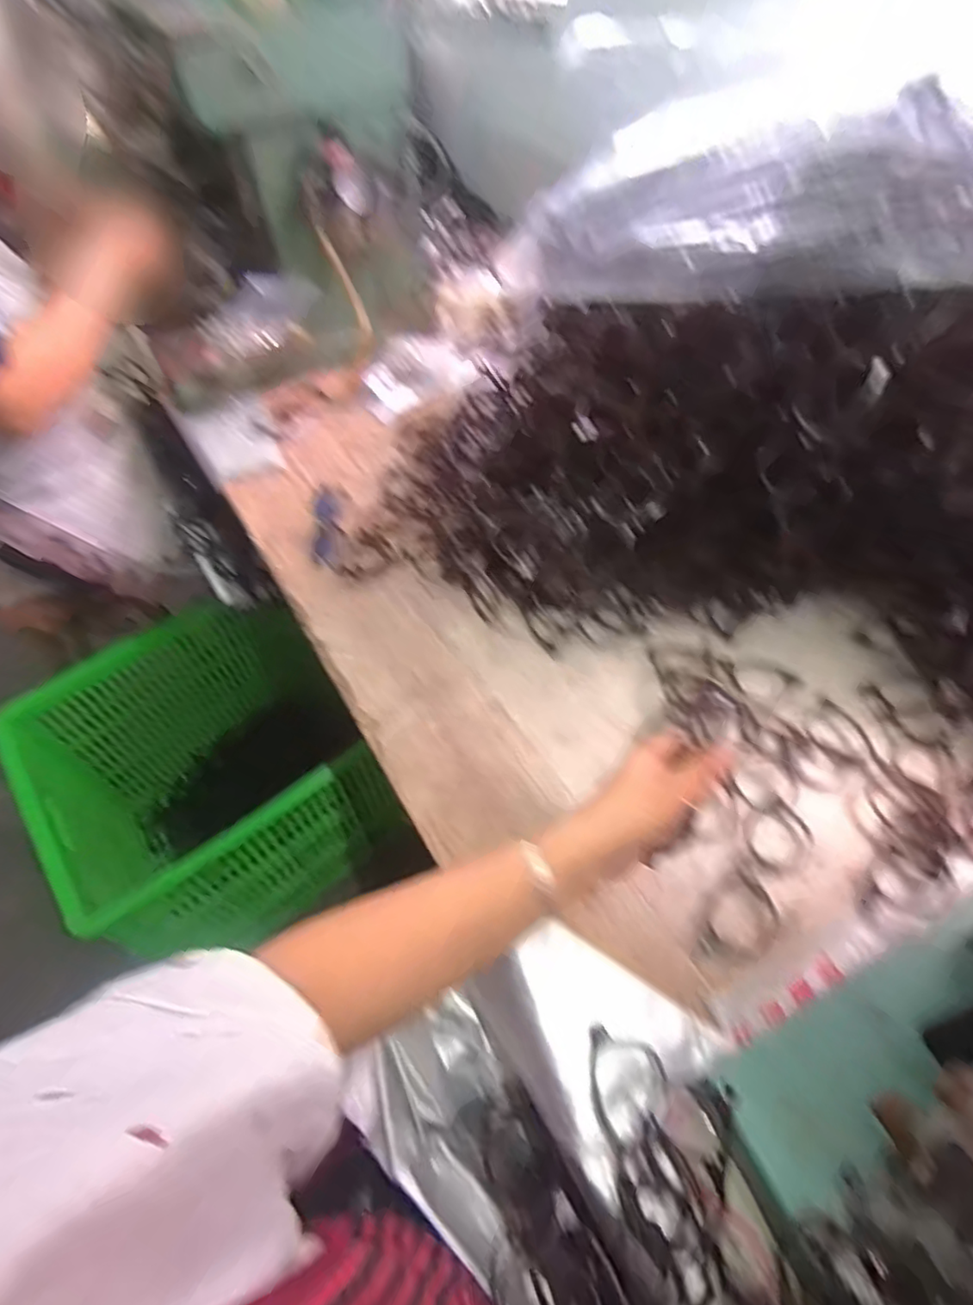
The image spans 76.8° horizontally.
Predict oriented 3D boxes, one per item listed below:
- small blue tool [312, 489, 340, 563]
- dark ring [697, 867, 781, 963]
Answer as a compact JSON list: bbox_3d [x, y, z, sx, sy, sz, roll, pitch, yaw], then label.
[{"bbox_3d":[-0.226,-0.183,0.866,0.036,0.021,0.178,-9,51,-6],"label":"small blue tool"},{"bbox_3d":[0.207,0.216,0.499,0.055,0.008,0.079,30,58,23],"label":"dark ring"}]

